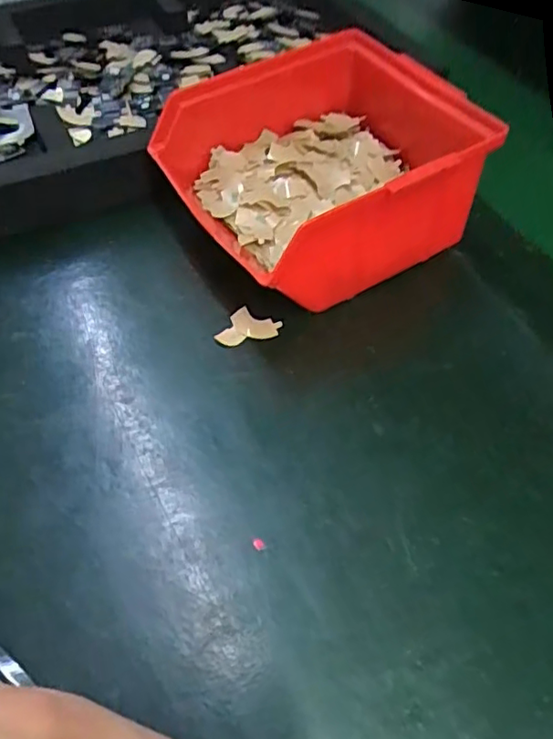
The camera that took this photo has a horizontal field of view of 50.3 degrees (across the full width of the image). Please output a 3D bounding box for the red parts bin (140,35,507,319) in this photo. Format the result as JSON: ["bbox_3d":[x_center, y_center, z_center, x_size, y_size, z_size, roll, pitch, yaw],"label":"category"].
[{"bbox_3d":[0.026,-0.097,0.297,0.138,0.073,0.121,-24,57,-18],"label":"red parts bin"}]

